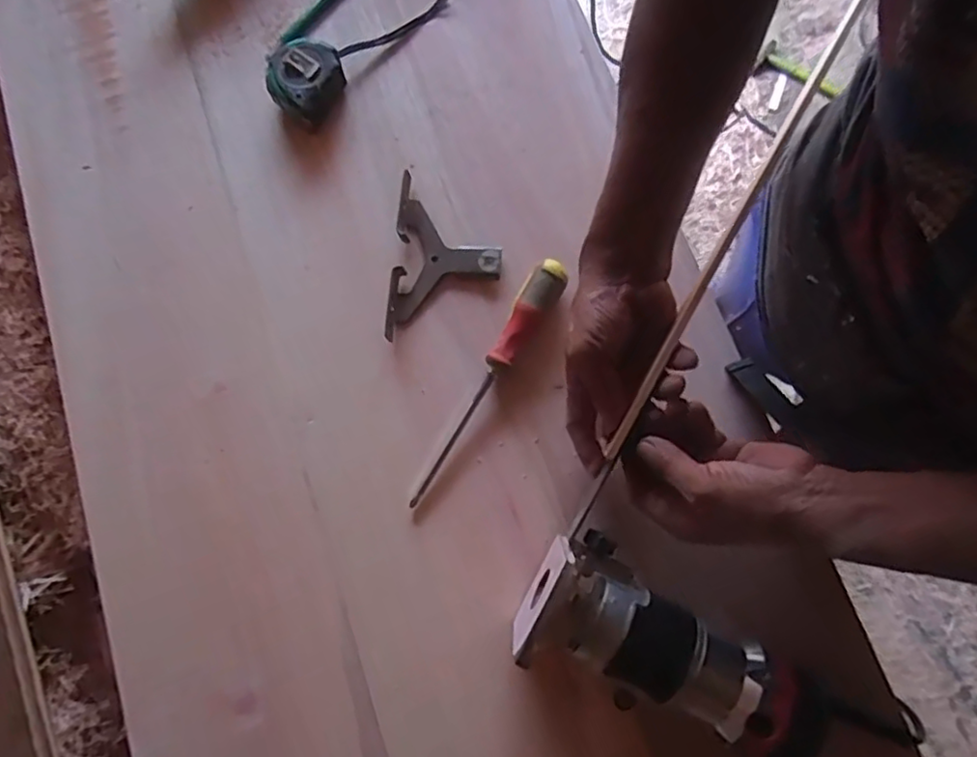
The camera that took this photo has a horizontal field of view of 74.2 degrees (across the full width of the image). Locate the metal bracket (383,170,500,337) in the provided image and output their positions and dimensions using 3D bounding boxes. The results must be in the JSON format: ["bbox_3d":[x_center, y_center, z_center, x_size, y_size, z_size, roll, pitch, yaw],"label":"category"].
[{"bbox_3d":[-0.037,-0.107,0.578,0.094,0.018,0.145,4,77,2],"label":"metal bracket"}]

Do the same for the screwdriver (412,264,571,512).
[{"bbox_3d":[-0.001,0.002,0.541,0.028,0.031,0.231,30,79,8],"label":"screwdriver"}]

